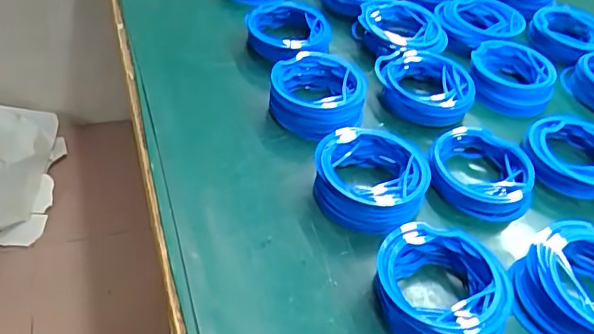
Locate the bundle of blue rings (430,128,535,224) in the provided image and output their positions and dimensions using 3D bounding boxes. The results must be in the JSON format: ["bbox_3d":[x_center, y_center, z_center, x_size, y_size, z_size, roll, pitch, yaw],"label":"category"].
[{"bbox_3d":[0.179,0.003,0.534,0.096,0.031,0.088,22,46,14],"label":"bundle of blue rings"}]

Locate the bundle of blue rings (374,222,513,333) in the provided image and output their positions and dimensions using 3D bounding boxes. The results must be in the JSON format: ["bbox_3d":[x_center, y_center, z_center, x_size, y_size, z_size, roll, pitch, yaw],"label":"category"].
[{"bbox_3d":[0.110,0.094,0.426,0.097,0.032,0.094,4,44,-4],"label":"bundle of blue rings"}]

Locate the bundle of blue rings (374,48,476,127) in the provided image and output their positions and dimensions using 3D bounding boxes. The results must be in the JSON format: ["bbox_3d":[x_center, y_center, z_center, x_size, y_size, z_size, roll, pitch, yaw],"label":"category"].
[{"bbox_3d":[0.140,-0.090,0.627,0.108,0.038,0.084,10,44,2],"label":"bundle of blue rings"}]

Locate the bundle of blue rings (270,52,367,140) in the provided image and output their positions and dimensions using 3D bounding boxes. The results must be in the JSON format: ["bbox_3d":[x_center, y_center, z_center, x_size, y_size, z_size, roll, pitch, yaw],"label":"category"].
[{"bbox_3d":[0.022,-0.077,0.592,0.100,0.038,0.104,9,44,1],"label":"bundle of blue rings"}]

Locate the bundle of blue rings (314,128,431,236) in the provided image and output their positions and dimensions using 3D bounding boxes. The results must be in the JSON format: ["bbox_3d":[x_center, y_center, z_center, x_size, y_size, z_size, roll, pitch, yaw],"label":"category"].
[{"bbox_3d":[0.066,0.011,0.504,0.098,0.037,0.102,4,44,-4],"label":"bundle of blue rings"}]

